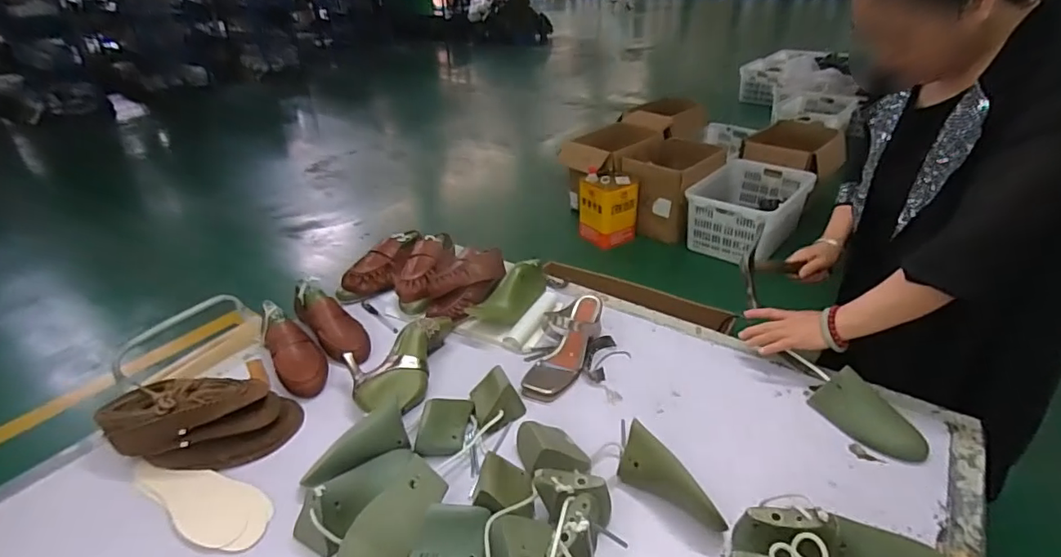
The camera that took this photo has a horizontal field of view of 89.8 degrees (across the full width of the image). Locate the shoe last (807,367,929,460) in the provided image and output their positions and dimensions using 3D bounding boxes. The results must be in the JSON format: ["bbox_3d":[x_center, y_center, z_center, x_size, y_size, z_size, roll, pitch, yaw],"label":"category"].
[{"bbox_3d":[0.535,0.206,0.831,0.069,0.079,0.165,-27,39,-35],"label":"shoe last"}]

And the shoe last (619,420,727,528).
[{"bbox_3d":[0.198,0.275,0.734,0.054,0.082,0.167,-30,41,-35],"label":"shoe last"}]

